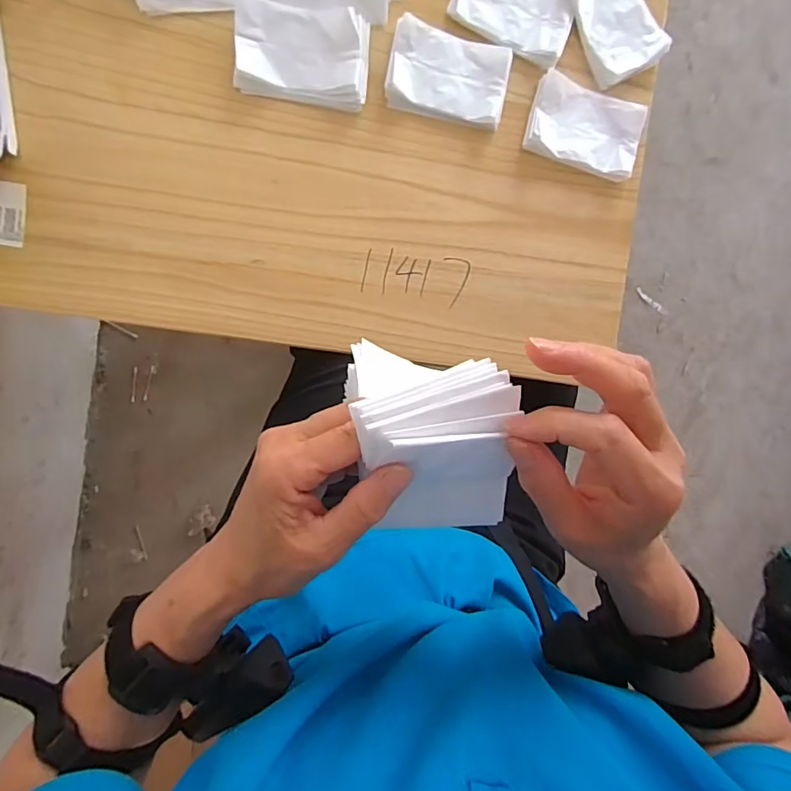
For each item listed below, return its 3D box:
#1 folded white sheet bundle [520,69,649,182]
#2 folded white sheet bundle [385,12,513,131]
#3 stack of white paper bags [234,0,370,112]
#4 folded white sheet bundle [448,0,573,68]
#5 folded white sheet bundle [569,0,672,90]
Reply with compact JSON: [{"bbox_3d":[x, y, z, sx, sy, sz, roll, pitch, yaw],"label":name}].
[{"bbox_3d":[0.216,-0.301,0.565,0.130,0.016,0.085,16,92,-9],"label":"folded white sheet bundle"},{"bbox_3d":[0.057,-0.343,0.540,0.128,0.018,0.084,11,92,-9],"label":"folded white sheet bundle"},{"bbox_3d":[-0.094,-0.349,0.512,0.131,0.017,0.087,3,94,-9],"label":"stack of white paper bags"},{"bbox_3d":[0.130,-0.422,0.541,0.128,0.019,0.082,22,91,-10],"label":"folded white sheet bundle"},{"bbox_3d":[0.244,-0.425,0.566,0.084,0.031,0.130,-30,99,-3],"label":"folded white sheet bundle"}]

